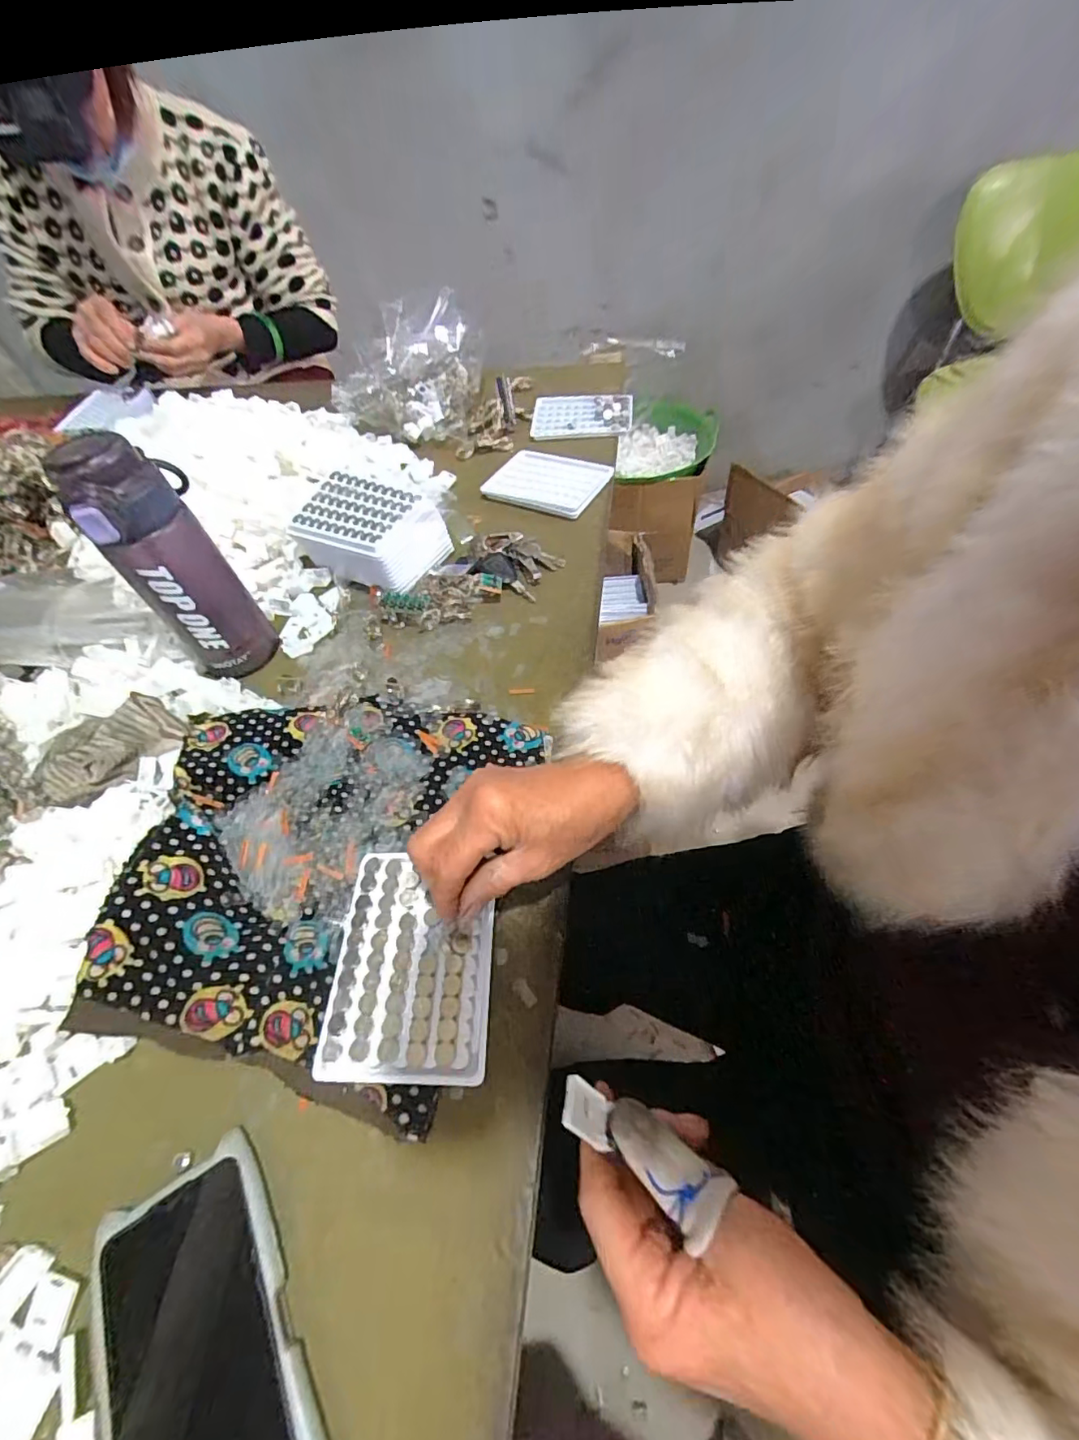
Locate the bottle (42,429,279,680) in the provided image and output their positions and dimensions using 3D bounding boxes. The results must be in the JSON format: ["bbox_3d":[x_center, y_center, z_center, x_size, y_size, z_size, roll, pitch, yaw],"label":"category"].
[{"bbox_3d":[-0.299,-0.131,0.449,0.069,0.191,0.083,35,64,26],"label":"bottle"}]

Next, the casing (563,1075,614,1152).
[{"bbox_3d":[0.021,0.174,0.240,0.004,0.029,0.020,-28,26,34],"label":"casing"}]

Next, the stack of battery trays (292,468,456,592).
[{"bbox_3d":[-0.174,-0.190,0.555,0.143,0.067,0.092,21,59,19],"label":"stack of battery trays"}]

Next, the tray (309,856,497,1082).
[{"bbox_3d":[-0.077,0.145,0.330,0.094,0.014,0.126,-1,54,4],"label":"tray"}]

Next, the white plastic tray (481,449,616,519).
[{"bbox_3d":[0.015,-0.278,0.628,0.127,0.018,0.099,27,61,22],"label":"white plastic tray"}]

